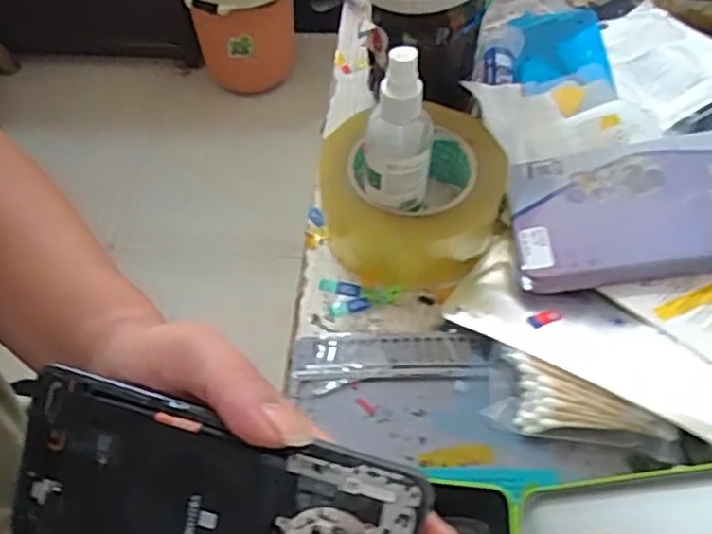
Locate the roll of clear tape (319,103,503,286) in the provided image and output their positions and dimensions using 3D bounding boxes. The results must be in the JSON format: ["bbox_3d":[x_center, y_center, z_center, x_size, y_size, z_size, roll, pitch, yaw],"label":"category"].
[{"bbox_3d":[0.039,-0.048,0.445,0.118,0.049,0.109,0,54,0],"label":"roll of clear tape"}]

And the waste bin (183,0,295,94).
[{"bbox_3d":[-0.252,-0.555,1.568,0.262,0.287,0.244,-6,54,-3],"label":"waste bin"}]

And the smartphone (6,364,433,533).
[{"bbox_3d":[-0.058,0.091,0.256,0.155,0.006,0.071,13,95,12],"label":"smartphone"}]

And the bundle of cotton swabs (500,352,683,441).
[{"bbox_3d":[0.116,0.079,0.364,0.089,0.020,0.033,27,59,19],"label":"bundle of cotton swabs"}]

